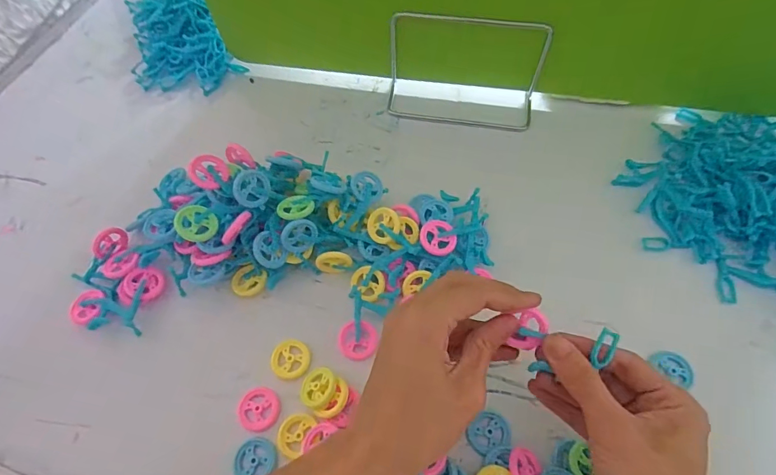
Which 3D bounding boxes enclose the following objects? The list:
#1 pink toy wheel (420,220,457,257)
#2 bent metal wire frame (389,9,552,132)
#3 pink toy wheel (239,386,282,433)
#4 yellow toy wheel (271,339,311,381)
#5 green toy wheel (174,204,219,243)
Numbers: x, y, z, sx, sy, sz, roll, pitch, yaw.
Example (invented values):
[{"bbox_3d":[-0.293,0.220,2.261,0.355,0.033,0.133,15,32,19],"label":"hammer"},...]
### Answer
[{"bbox_3d":[0.041,0.000,0.343,0.030,0.004,0.028,1,76,-5],"label":"pink toy wheel"},{"bbox_3d":[0.074,-0.163,0.415,0.151,0.089,0.049,8,62,7],"label":"bent metal wire frame"},{"bbox_3d":[-0.094,0.126,0.310,0.028,0.005,0.030,-1,61,2],"label":"pink toy wheel"},{"bbox_3d":[-0.075,0.094,0.326,0.029,0.004,0.030,-1,61,2],"label":"yellow toy wheel"},{"bbox_3d":[-0.143,-0.010,0.318,0.029,0.004,0.028,13,68,-33],"label":"green toy wheel"}]

